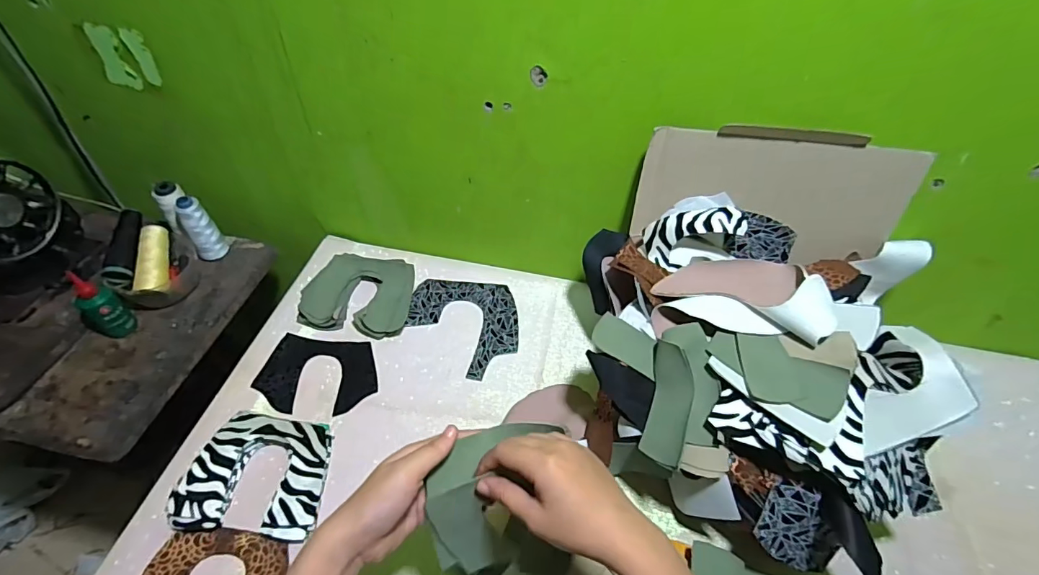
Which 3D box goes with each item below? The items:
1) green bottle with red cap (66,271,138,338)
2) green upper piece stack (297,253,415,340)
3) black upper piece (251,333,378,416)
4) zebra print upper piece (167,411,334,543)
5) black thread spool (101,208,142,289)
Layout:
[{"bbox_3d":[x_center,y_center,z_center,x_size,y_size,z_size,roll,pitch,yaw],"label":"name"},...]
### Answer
[{"bbox_3d":[-0.591,0.025,0.664,0.034,0.109,0.047,30,54,21],"label":"green bottle with red cap"},{"bbox_3d":[-0.253,0.011,0.748,0.158,0.034,0.131,4,49,-1],"label":"green upper piece stack"},{"bbox_3d":[-0.283,0.123,0.675,0.157,0.006,0.112,6,52,-3],"label":"black upper piece"},{"bbox_3d":[-0.307,0.219,0.566,0.156,0.027,0.137,4,49,0],"label":"zebra print upper piece"},{"bbox_3d":[-0.598,-0.063,0.718,0.040,0.030,0.130,-5,67,-8],"label":"black thread spool"}]

